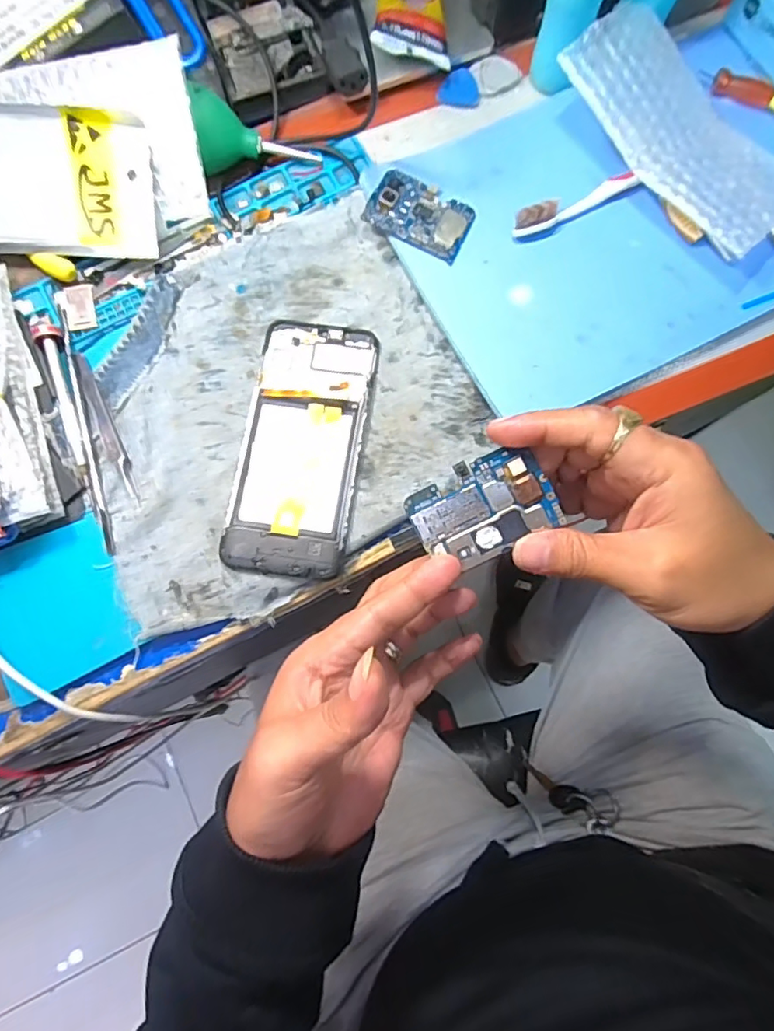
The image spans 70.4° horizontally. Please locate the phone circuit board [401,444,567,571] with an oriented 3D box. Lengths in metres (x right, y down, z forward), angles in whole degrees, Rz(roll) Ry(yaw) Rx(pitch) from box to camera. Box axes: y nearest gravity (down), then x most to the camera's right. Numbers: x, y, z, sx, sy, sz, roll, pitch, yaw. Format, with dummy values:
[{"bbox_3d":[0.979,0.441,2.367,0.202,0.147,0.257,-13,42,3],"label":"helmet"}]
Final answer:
[{"bbox_3d":[0.046,-0.003,0.262,0.064,0.004,0.044,-26,94,8],"label":"phone circuit board"}]

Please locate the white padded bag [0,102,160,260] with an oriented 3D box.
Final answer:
[{"bbox_3d":[-0.215,-0.208,0.342,0.140,0.007,0.080,7,108,2],"label":"white padded bag"}]

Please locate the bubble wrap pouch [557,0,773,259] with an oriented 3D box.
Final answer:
[{"bbox_3d":[0.188,-0.242,0.345,0.081,0.018,0.164,-38,88,-9],"label":"bubble wrap pouch"}]

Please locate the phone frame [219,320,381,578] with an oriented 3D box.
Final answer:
[{"bbox_3d":[-0.051,-0.044,0.335,0.072,0.012,0.157,9,77,2],"label":"phone frame"}]

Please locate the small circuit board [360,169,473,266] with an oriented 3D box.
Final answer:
[{"bbox_3d":[0.022,-0.198,0.361,0.065,0.009,0.047,27,78,6],"label":"small circuit board"}]

